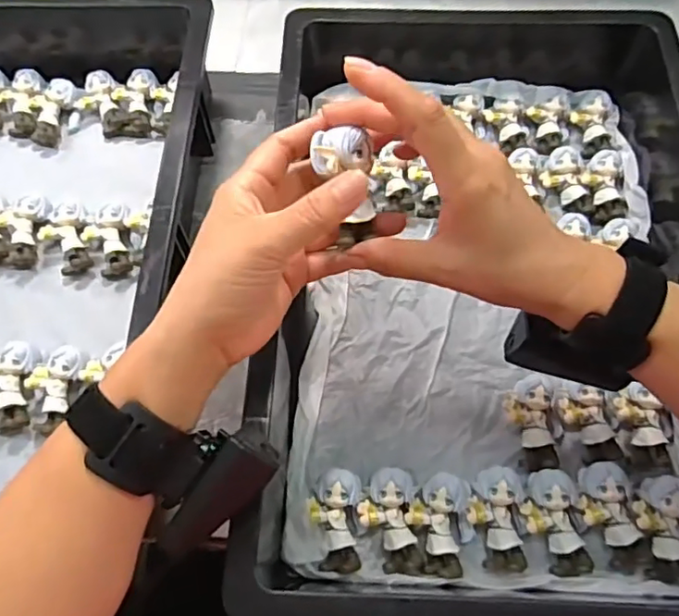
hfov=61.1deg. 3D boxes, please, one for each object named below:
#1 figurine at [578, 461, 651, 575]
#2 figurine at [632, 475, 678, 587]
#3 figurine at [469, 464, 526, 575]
[{"bbox_3d":[0.173,0.136,0.368,0.032,0.025,0.069,-15,79,-5],"label":"figurine"},{"bbox_3d":[0.207,0.138,0.361,0.038,0.023,0.062,7,66,4],"label":"figurine"},{"bbox_3d":[0.101,0.135,0.370,0.036,0.024,0.062,4,66,3],"label":"figurine"}]

